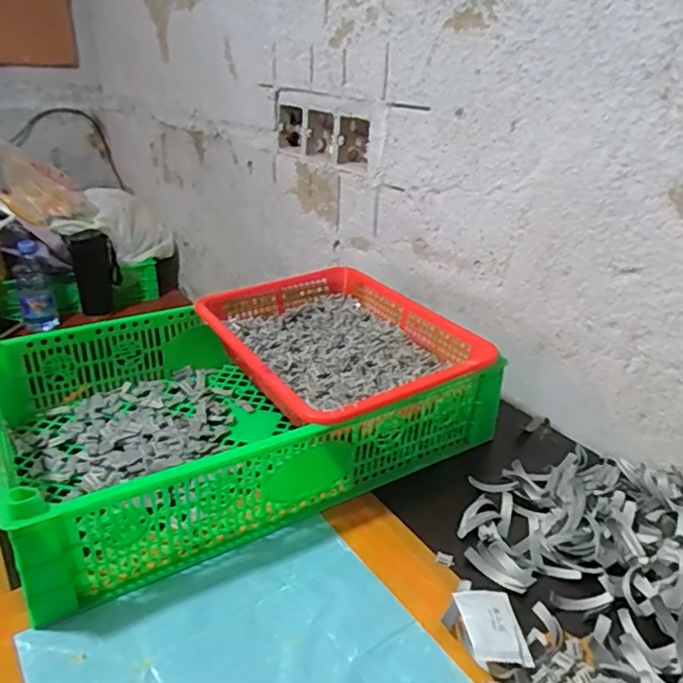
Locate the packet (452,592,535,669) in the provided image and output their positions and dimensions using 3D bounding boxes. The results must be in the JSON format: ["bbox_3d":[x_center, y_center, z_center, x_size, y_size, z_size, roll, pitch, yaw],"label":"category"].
[{"bbox_3d":[0.108,0.206,0.423,0.040,0.016,0.064,1,26,-5],"label":"packet"}]

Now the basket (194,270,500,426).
[{"bbox_3d":[-0.003,0.008,0.661,0.240,0.070,0.293,-15,31,-33],"label":"basket"}]

